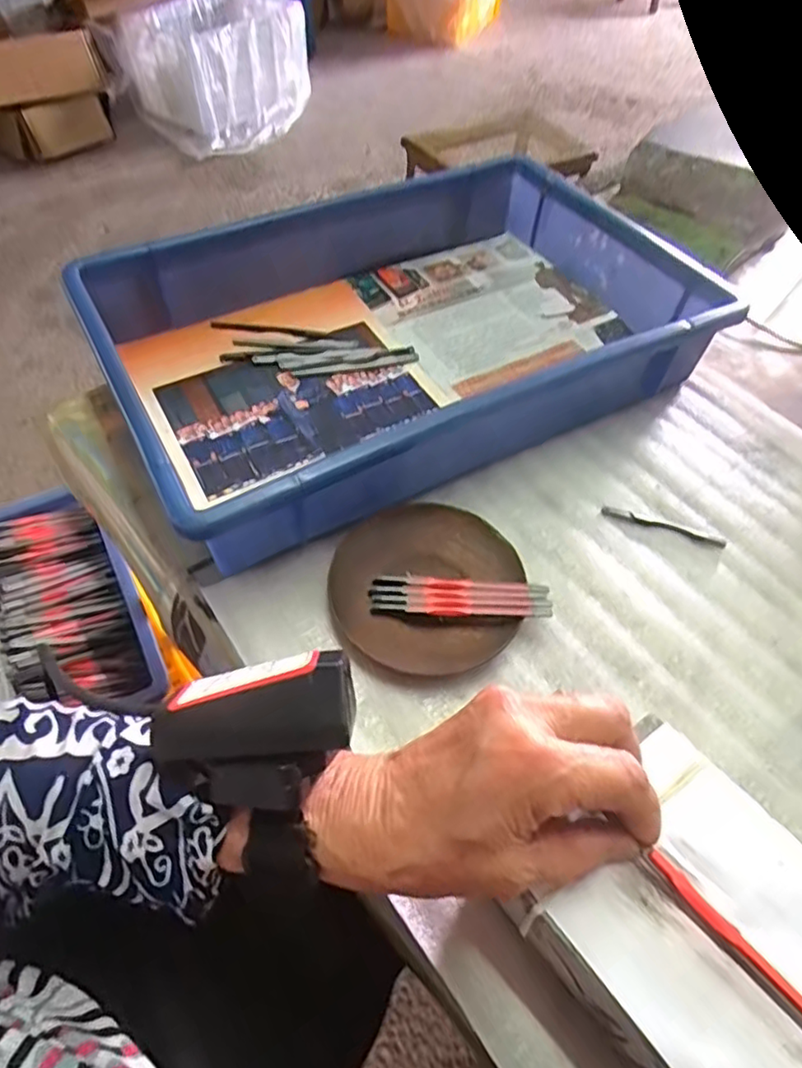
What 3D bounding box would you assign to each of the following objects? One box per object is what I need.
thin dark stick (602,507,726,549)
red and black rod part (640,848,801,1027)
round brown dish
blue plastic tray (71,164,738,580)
[{"bbox_3d":[0.175,-0.006,0.420,0.080,0.004,0.009,17,55,9],"label":"thin dark stick"},{"bbox_3d":[0.122,0.149,0.227,0.006,0.010,0.078,-33,59,-24],"label":"red and black rod part"},{"bbox_3d":[0.015,0.030,0.380,0.112,0.014,0.109,1,54,-1],"label":"round brown dish"},{"bbox_3d":[-0.001,-0.163,0.482,0.420,0.072,0.282,-24,59,-19],"label":"blue plastic tray"}]

